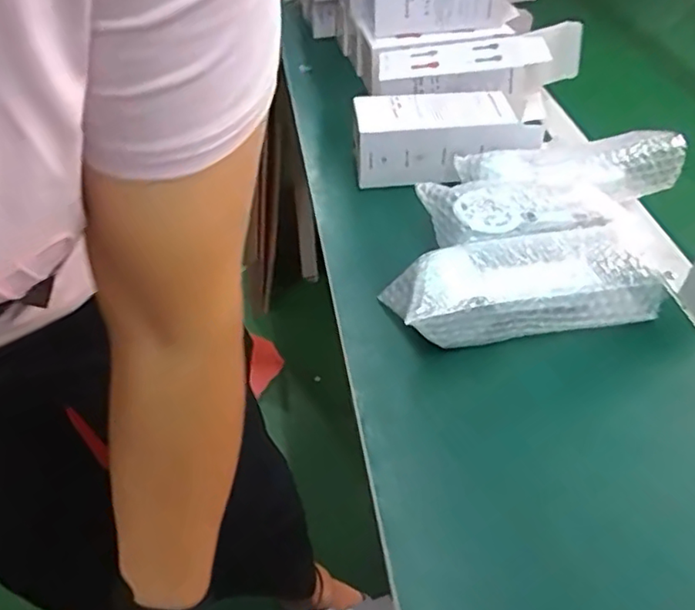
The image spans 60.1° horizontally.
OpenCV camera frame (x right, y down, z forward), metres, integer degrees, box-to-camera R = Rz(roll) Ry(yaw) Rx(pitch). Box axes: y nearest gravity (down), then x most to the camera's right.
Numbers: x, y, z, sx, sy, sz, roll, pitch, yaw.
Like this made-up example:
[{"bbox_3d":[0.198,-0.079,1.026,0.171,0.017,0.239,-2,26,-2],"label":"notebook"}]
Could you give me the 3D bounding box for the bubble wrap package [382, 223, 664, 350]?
[{"bbox_3d":[0.145,-0.015,0.500,0.212,0.055,0.074,-6,46,-6],"label":"bubble wrap package"}]

